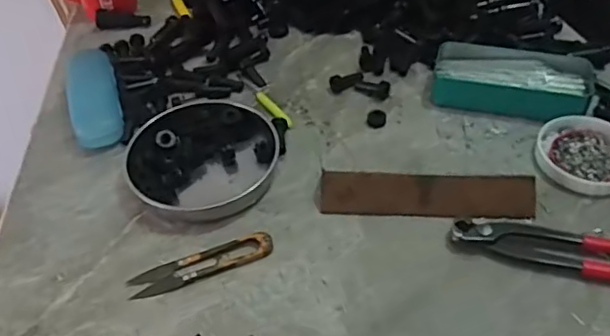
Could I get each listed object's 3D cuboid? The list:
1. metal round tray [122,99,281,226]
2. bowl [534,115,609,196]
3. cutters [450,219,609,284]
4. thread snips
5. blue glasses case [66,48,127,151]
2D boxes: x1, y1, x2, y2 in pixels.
[{"bbox_3d":[-0.094,-0.010,0.537,0.136,0.026,0.125,-2,45,2],"label":"metal round tray"},{"bbox_3d":[0.262,-0.015,0.539,0.089,0.013,0.088,-2,45,2],"label":"bowl"},{"bbox_3d":[0.216,0.065,0.450,0.193,0.015,0.042,10,47,13],"label":"cutters"},{"bbox_3d":[-0.083,0.077,0.465,0.115,0.009,0.027,-17,47,-13],"label":"thread snips"},{"bbox_3d":[-0.221,-0.079,0.607,0.048,0.025,0.143,-17,47,-12],"label":"blue glasses case"}]

